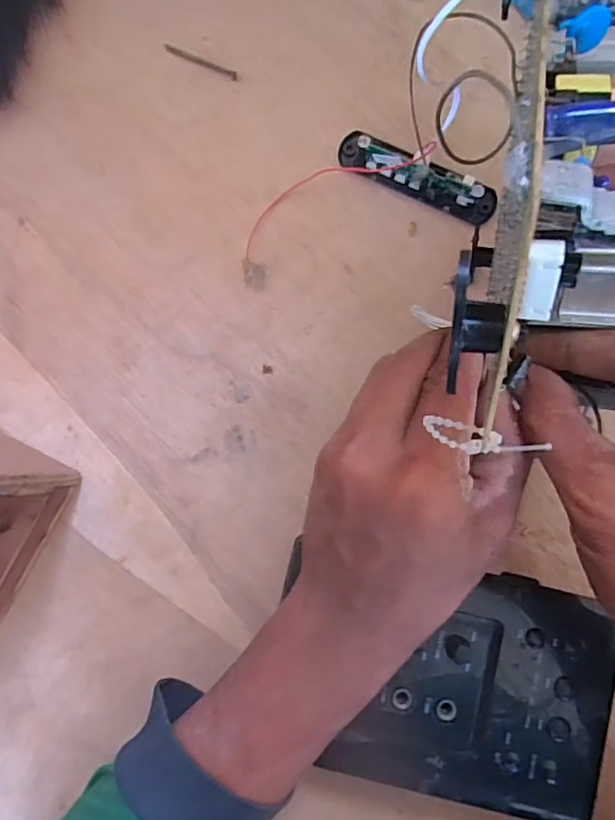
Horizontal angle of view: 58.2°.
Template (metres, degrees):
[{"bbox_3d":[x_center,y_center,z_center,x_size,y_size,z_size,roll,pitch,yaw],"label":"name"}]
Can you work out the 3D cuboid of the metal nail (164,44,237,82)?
[{"bbox_3d":[-0.069,-0.225,0.357,0.051,0.004,0.006,25,85,2],"label":"metal nail"}]

